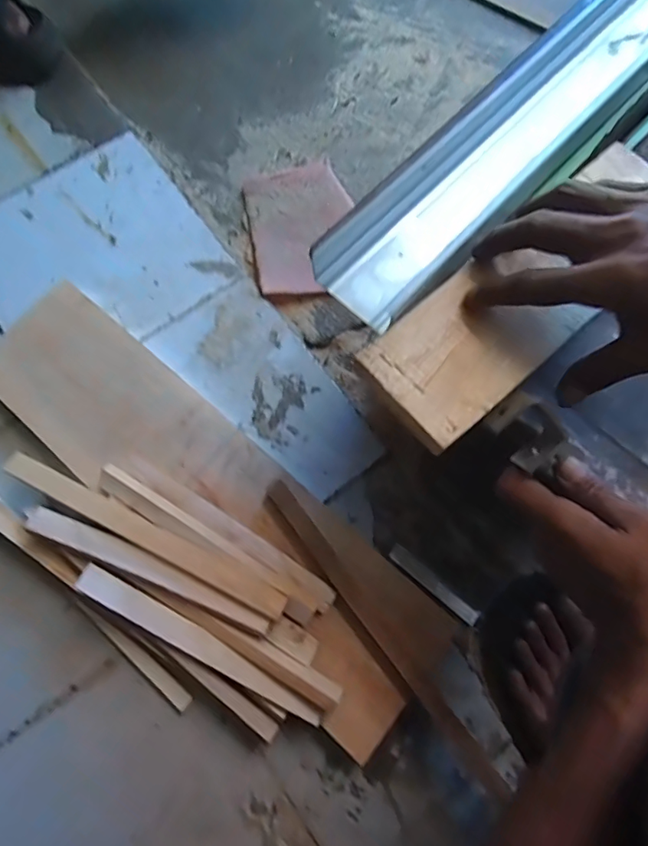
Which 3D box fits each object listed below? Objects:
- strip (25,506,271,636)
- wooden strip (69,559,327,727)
[{"bbox_3d":[-0.175,0.142,0.488,0.264,0.014,0.025,22,75,7],"label":"strip"},{"bbox_3d":[-0.121,0.211,0.476,0.261,0.017,0.026,28,76,7],"label":"wooden strip"}]

